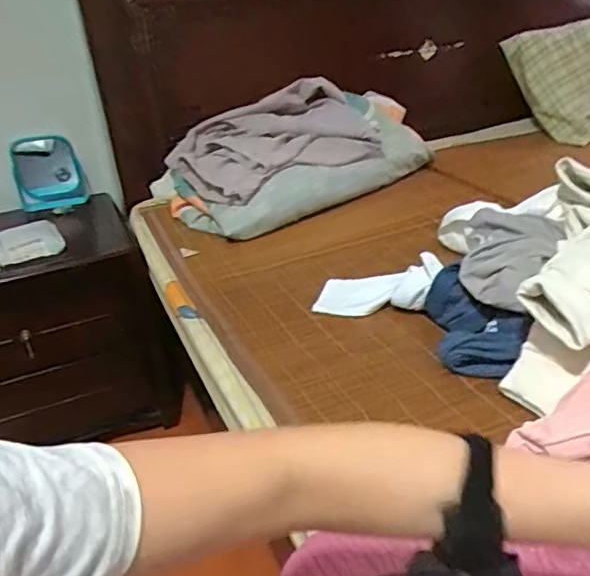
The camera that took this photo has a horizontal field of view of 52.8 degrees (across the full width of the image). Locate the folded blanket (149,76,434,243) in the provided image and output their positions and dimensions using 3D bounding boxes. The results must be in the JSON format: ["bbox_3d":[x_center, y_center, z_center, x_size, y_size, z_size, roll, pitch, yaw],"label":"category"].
[{"bbox_3d":[0.018,-0.331,1.397,0.650,0.246,0.303,-23,34,-29],"label":"folded blanket"}]

